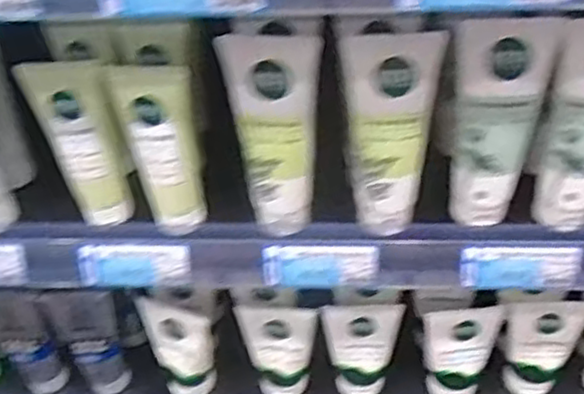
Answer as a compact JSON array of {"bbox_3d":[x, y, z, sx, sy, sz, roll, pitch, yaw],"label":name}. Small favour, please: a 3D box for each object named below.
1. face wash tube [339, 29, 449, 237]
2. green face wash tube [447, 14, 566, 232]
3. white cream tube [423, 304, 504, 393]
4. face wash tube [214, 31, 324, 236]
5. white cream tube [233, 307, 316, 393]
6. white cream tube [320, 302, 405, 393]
[{"bbox_3d":[0.066,-0.040,0.480,0.061,0.147,0.045,3,49,7],"label":"face wash tube"},{"bbox_3d":[0.131,-0.045,0.472,0.060,0.160,0.031,11,51,14],"label":"green face wash tube"},{"bbox_3d":[0.168,0.164,0.715,0.073,0.136,0.038,-4,49,1],"label":"white cream tube"},{"bbox_3d":[-0.009,-0.045,0.489,0.061,0.146,0.053,-8,49,-3],"label":"face wash tube"},{"bbox_3d":[-0.013,0.160,0.727,0.076,0.125,0.039,-1,49,4],"label":"white cream tube"},{"bbox_3d":[0.070,0.157,0.720,0.071,0.130,0.039,0,49,4],"label":"white cream tube"}]

